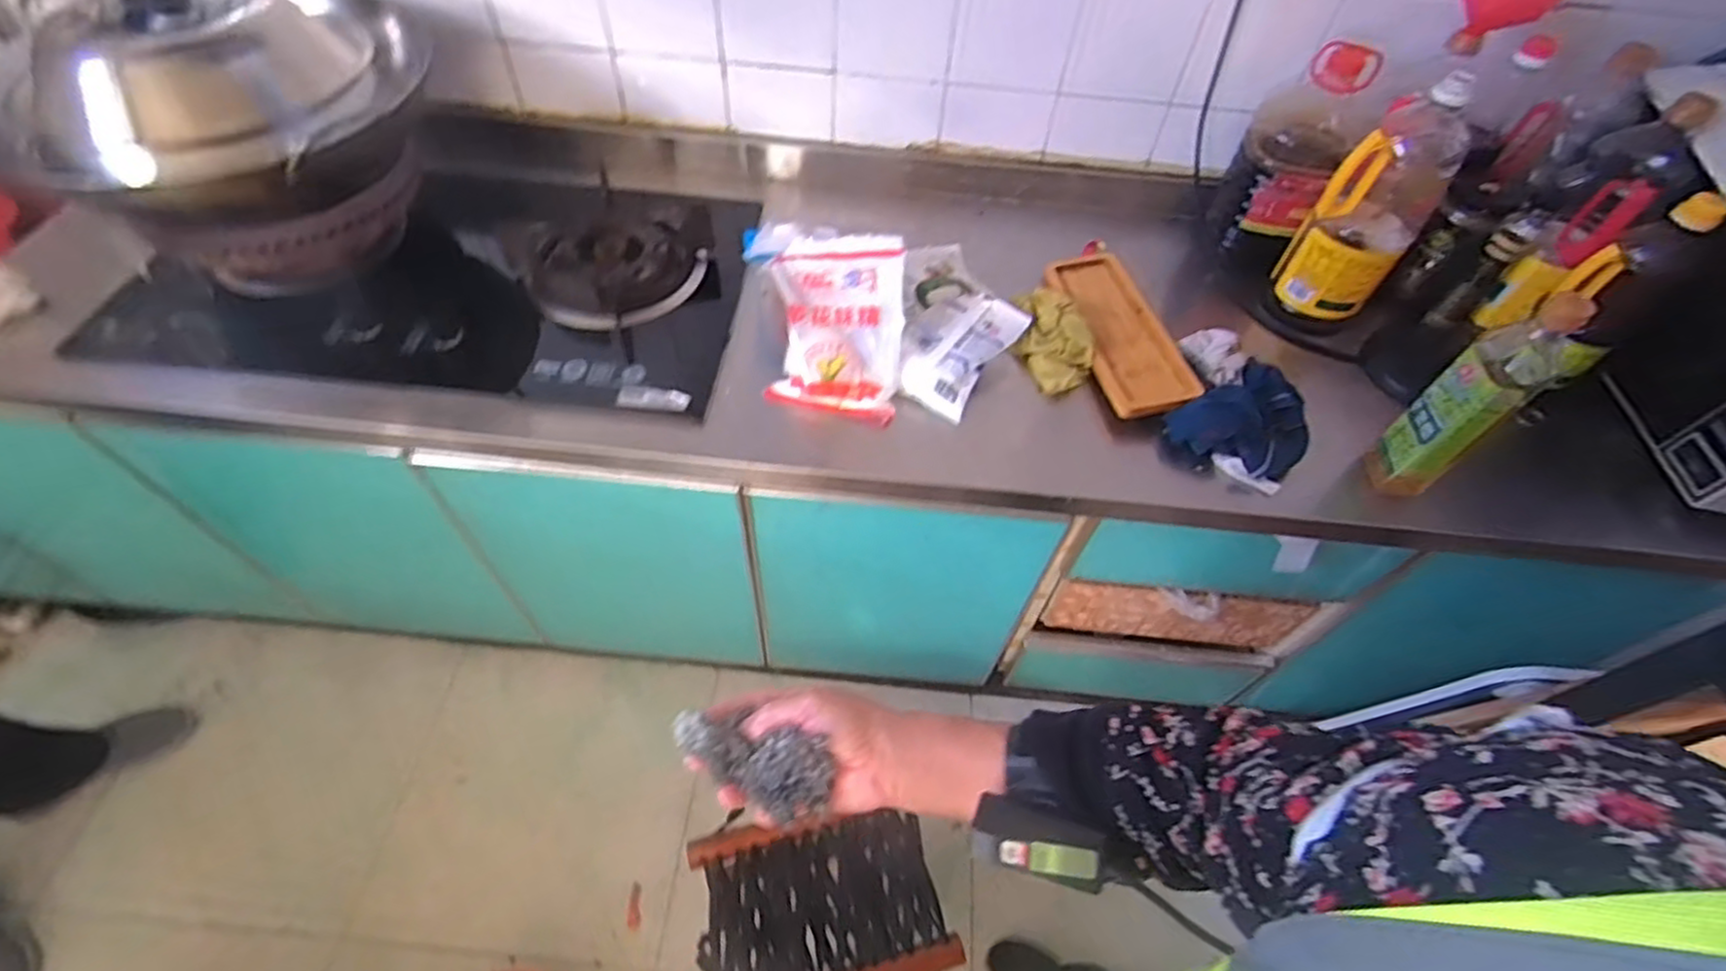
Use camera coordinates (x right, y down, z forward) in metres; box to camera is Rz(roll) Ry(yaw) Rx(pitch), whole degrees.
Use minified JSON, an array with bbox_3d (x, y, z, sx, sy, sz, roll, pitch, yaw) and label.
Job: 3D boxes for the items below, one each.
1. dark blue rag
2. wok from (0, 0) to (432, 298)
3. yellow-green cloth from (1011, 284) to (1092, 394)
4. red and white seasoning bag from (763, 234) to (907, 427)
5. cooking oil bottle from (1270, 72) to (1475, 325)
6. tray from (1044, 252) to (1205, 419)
[{"bbox_3d":[0.444,-0.071,0.845,0.140,0.066,0.142,36,60,20],"label":"dark blue rag"},{"bbox_3d":[-0.737,-0.435,0.858,0.336,0.246,0.381,19,55,9],"label":"wok"},{"bbox_3d":[0.233,-0.190,0.905,0.084,0.042,0.159,-5,55,-7],"label":"yellow-green cloth"},{"bbox_3d":[-0.031,-0.181,0.832,0.154,0.079,0.205,6,89,2],"label":"red and white seasoning bag"},{"bbox_3d":[0.641,-0.344,0.910,0.119,0.285,0.141,36,60,20],"label":"cooking oil bottle"},{"bbox_3d":[0.326,-0.197,0.932,0.109,0.037,0.294,-8,49,-3],"label":"tray"}]

